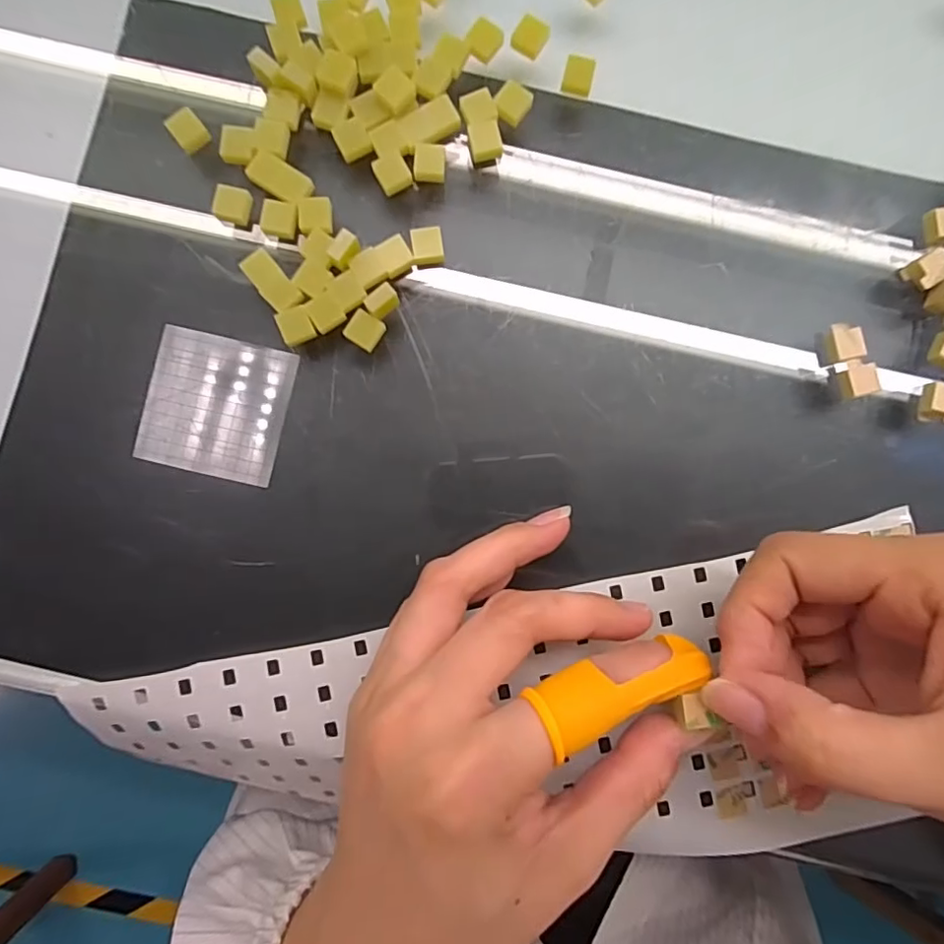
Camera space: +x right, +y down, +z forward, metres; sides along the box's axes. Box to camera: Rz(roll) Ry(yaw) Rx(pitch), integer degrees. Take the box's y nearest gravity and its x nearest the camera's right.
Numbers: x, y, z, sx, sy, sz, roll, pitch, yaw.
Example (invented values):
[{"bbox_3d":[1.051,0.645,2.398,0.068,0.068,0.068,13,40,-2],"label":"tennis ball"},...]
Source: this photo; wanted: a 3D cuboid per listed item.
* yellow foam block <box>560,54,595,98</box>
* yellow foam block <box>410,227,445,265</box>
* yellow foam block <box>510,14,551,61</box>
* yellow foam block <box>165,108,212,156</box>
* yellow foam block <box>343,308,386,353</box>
[{"bbox_3d":[0.037,-0.136,0.190,0.010,0.005,0.010,12,87,-1],"label":"yellow foam block"},{"bbox_3d":[-0.015,-0.076,0.187,0.010,0.005,0.011,-7,87,-2],"label":"yellow foam block"},{"bbox_3d":[0.020,-0.150,0.191,0.011,0.005,0.012,35,87,1],"label":"yellow foam block"},{"bbox_3d":[-0.095,-0.115,0.187,0.010,0.006,0.011,-41,89,-3],"label":"yellow foam block"},{"bbox_3d":[-0.036,-0.047,0.186,0.011,0.005,0.011,33,87,1],"label":"yellow foam block"}]

